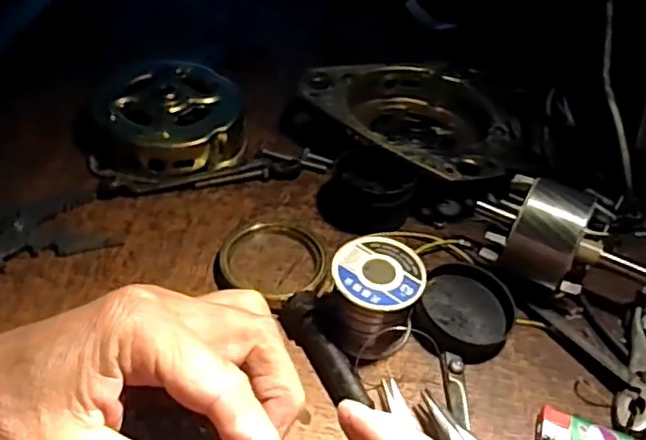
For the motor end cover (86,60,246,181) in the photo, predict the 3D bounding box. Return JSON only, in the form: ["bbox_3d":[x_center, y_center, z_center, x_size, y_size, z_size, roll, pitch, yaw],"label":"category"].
[{"bbox_3d":[-0.117,-0.078,0.488,0.110,0.034,0.106,-2,43,-7],"label":"motor end cover"}]

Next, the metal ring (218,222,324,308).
[{"bbox_3d":[-0.029,0.024,0.410,0.068,0.014,0.066,2,43,-2],"label":"metal ring"}]

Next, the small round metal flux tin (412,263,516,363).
[{"bbox_3d":[0.087,0.056,0.394,0.055,0.014,0.065,17,44,13],"label":"small round metal flux tin"}]

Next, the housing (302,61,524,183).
[{"bbox_3d":[0.071,-0.079,0.513,0.171,0.040,0.142,25,47,21],"label":"housing"}]

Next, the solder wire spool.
[{"bbox_3d":[0.029,0.045,0.374,0.049,0.050,0.049,2,43,-2],"label":"solder wire spool"}]

